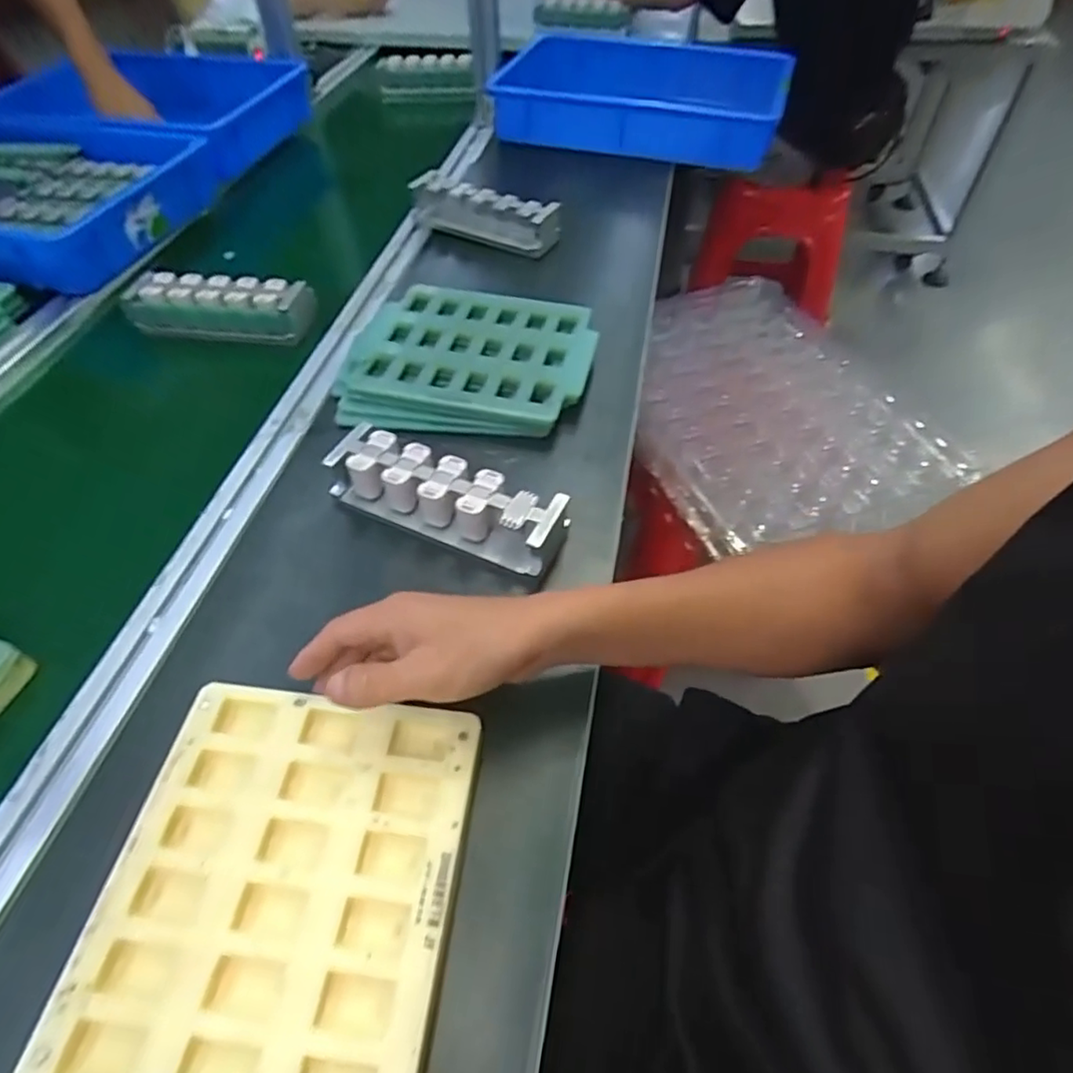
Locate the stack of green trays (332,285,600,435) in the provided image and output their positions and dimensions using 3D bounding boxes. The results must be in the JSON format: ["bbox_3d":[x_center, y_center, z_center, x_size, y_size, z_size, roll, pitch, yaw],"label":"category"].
[{"bbox_3d":[-0.068,-0.178,0.623,0.244,0.035,0.196,4,52,5],"label":"stack of green trays"}]

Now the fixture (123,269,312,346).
[{"bbox_3d":[-0.353,-0.251,0.689,0.213,0.052,0.060,8,52,8],"label":"fixture"}]

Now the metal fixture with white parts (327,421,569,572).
[{"bbox_3d":[-0.070,-0.031,0.491,0.192,0.049,0.061,20,55,16],"label":"metal fixture with white parts"}]

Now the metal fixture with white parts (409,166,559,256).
[{"bbox_3d":[-0.071,-0.408,0.785,0.199,0.056,0.048,20,55,17],"label":"metal fixture with white parts"}]

